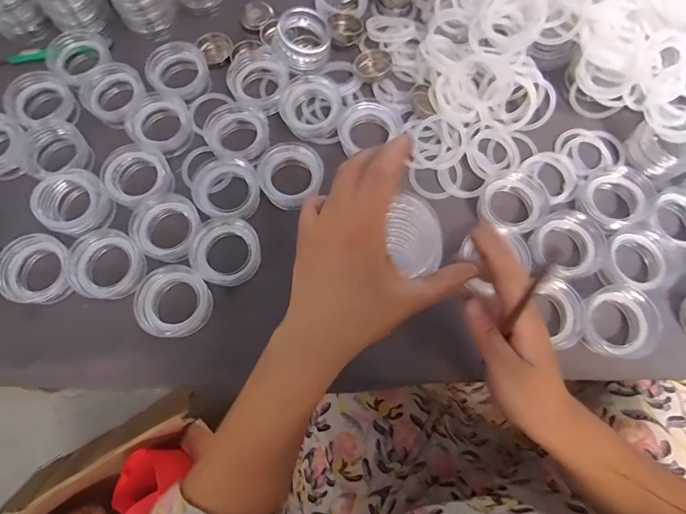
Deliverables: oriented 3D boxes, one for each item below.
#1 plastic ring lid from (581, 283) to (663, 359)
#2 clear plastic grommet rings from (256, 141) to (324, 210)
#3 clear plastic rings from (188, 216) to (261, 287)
[{"bbox_3d":[0.266,0.064,0.414,0.068,0.030,0.065,-1,72,4],"label":"plastic ring lid"},{"bbox_3d":[-0.057,-0.087,0.449,0.068,0.021,0.069,0,73,0],"label":"clear plastic grommet rings"},{"bbox_3d":[-0.120,-0.006,0.437,0.068,0.028,0.069,0,73,0],"label":"clear plastic rings"}]

